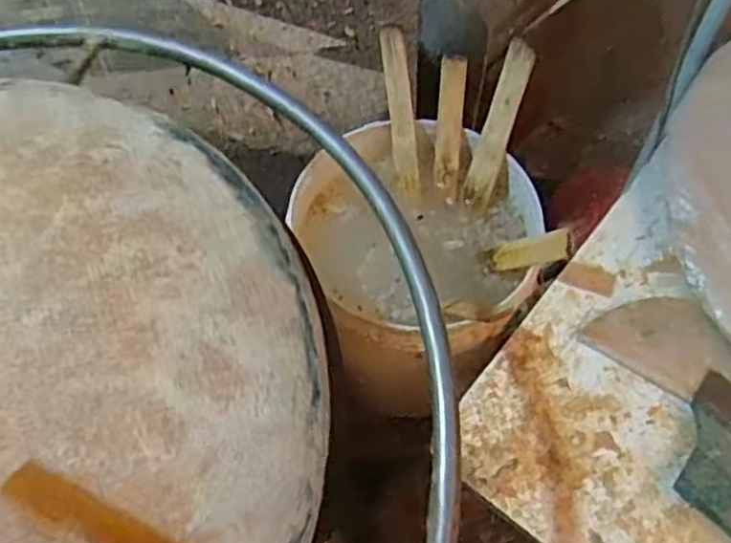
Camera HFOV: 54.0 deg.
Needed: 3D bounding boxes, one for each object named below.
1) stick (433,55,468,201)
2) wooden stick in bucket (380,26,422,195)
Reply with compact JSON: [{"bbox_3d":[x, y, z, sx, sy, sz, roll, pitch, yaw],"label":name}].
[{"bbox_3d":[0.100,-0.170,0.852,0.036,0.162,0.011,12,23,32],"label":"stick"},{"bbox_3d":[0.042,-0.187,0.849,0.031,0.193,0.010,4,27,25],"label":"wooden stick in bucket"}]

